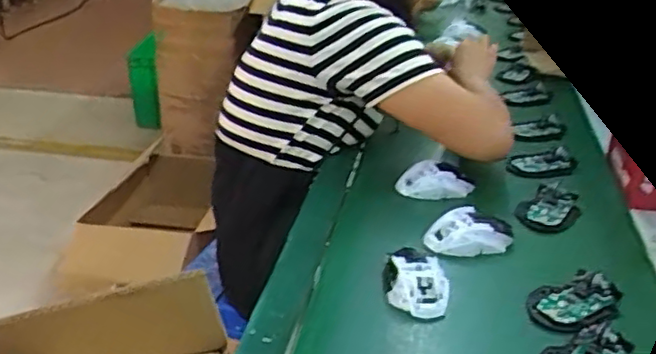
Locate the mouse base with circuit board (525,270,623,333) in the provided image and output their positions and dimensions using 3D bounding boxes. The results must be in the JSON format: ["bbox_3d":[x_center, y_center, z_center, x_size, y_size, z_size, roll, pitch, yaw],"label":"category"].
[{"bbox_3d":[0.272,0.135,0.727,0.105,0.019,0.074,-9,29,-18],"label":"mouse base with circuit board"}]

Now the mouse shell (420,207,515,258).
[{"bbox_3d":[0.175,0.068,0.835,0.105,0.034,0.063,3,27,4],"label":"mouse shell"}]

